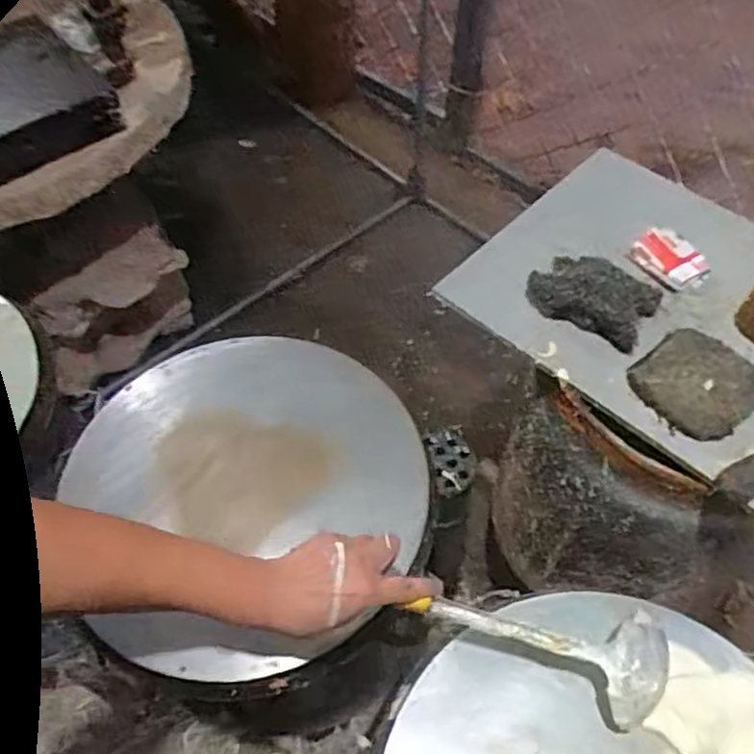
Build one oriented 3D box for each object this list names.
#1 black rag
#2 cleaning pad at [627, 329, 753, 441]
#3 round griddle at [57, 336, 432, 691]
[{"bbox_3d":[0.235,-0.097,0.735,0.123,0.041,0.096,28,60,19],"label":"black rag"},{"bbox_3d":[0.324,0.004,0.689,0.115,0.017,0.106,-37,62,-21],"label":"cleaning pad"},{"bbox_3d":[-0.132,0.117,0.747,0.360,0.043,0.374,-1,55,1],"label":"round griddle"}]

